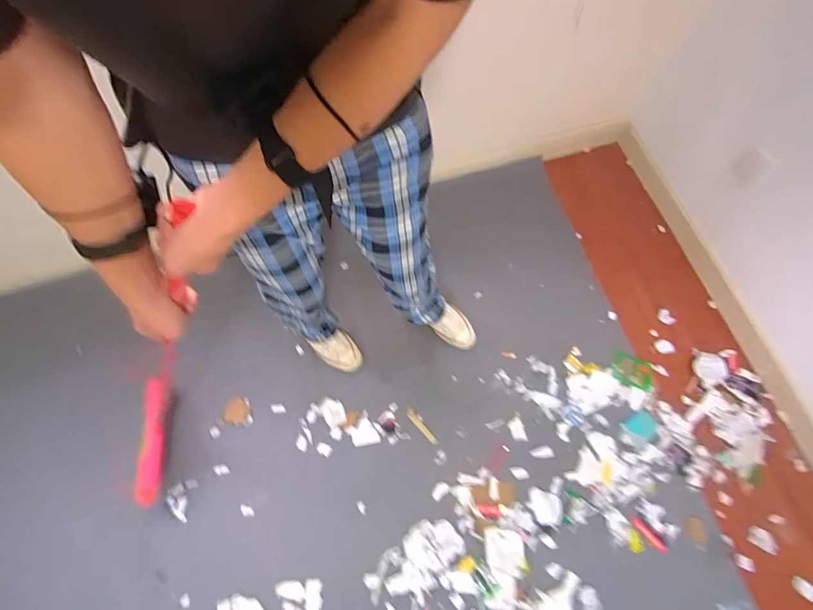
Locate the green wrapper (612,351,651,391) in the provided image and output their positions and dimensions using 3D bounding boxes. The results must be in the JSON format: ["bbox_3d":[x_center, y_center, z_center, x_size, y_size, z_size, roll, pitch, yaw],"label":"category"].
[{"bbox_3d":[0.709,0.205,1.220,0.120,0.009,0.092,24,79,8],"label":"green wrapper"}]

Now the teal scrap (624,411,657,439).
[{"bbox_3d":[0.707,0.357,1.173,0.091,0.006,0.076,21,73,6],"label":"teal scrap"}]

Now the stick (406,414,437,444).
[{"bbox_3d":[0.048,0.369,1.173,0.020,0.006,0.115,-42,77,-13],"label":"stick"}]

